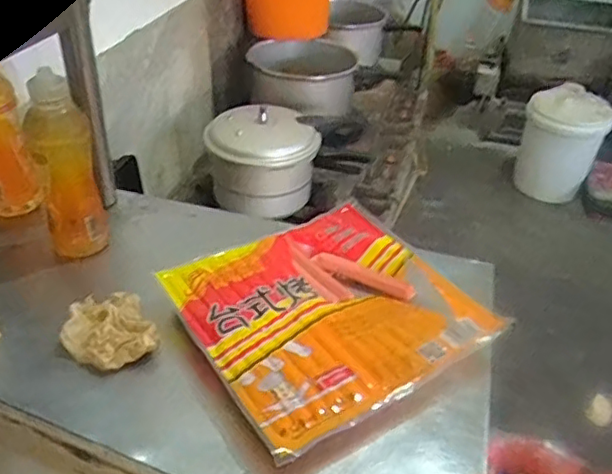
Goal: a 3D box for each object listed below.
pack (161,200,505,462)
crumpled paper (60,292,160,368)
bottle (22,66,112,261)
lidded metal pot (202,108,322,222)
[{"bbox_3d":[0.022,0.083,0.659,0.282,0.056,0.270,-19,42,-27],"label":"pack"},{"bbox_3d":[-0.210,0.103,0.638,0.085,0.034,0.103,-18,42,-26],"label":"crumpled paper"},{"bbox_3d":[-0.278,-0.072,0.701,0.069,0.243,0.057,-10,39,-18],"label":"bottle"},{"bbox_3d":[-0.099,-0.194,1.515,0.239,0.244,0.202,20,40,20],"label":"lidded metal pot"}]

